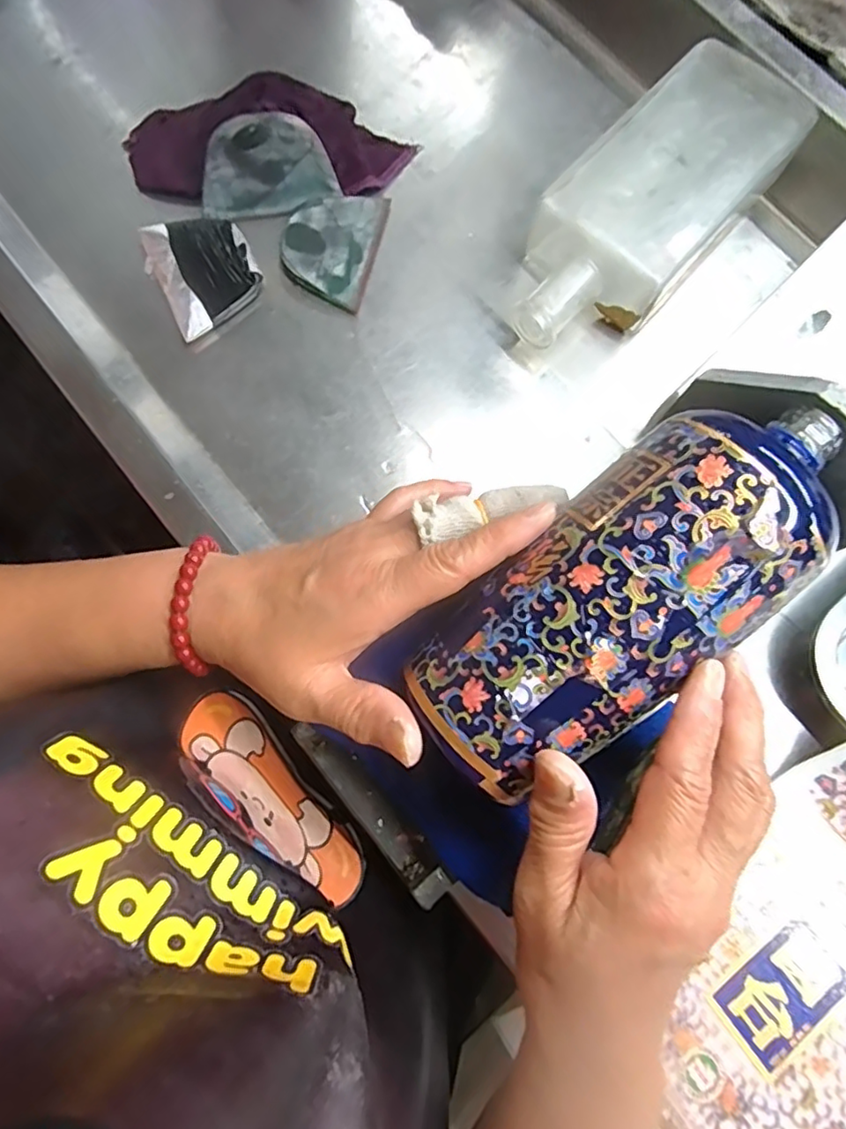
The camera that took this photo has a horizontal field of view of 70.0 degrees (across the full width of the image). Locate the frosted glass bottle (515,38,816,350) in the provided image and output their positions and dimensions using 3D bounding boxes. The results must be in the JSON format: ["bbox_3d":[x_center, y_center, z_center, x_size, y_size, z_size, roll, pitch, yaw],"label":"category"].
[{"bbox_3d":[0.137,-0.219,0.376,0.091,0.049,0.231,40,79,8],"label":"frosted glass bottle"}]

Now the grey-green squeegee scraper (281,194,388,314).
[{"bbox_3d":[-0.059,-0.206,0.385,0.055,0.012,0.081,14,77,4],"label":"grey-green squeegee scraper"}]

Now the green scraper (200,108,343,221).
[{"bbox_3d":[-0.100,-0.253,0.383,0.085,0.005,0.056,-5,108,1],"label":"green scraper"}]

